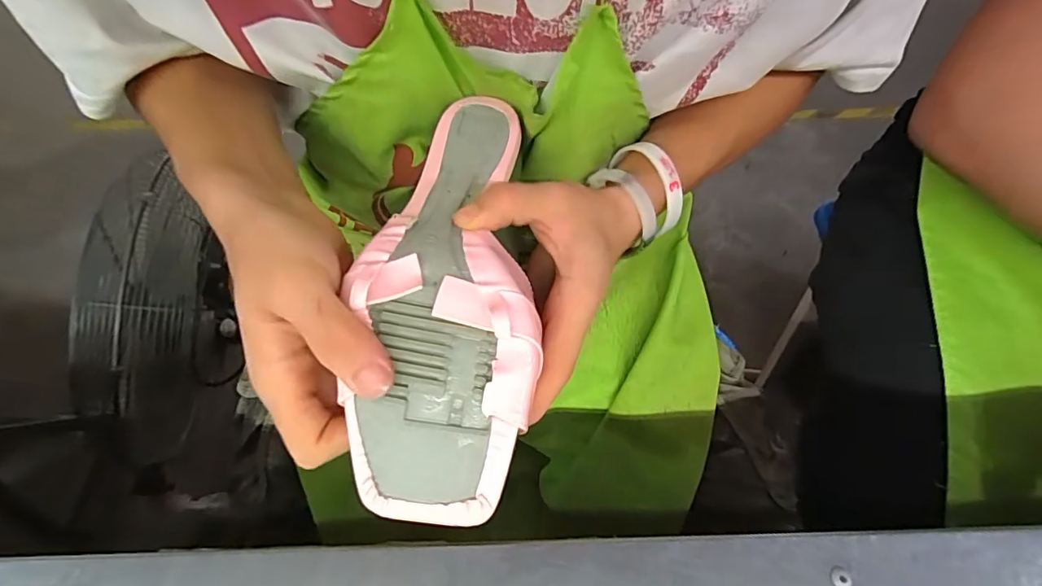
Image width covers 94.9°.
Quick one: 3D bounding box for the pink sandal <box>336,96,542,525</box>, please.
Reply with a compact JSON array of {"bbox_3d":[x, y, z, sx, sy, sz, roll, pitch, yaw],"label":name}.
[{"bbox_3d":[-0.037,-0.018,0.239,0.082,0.034,0.236,1,62,0],"label":"pink sandal"}]

